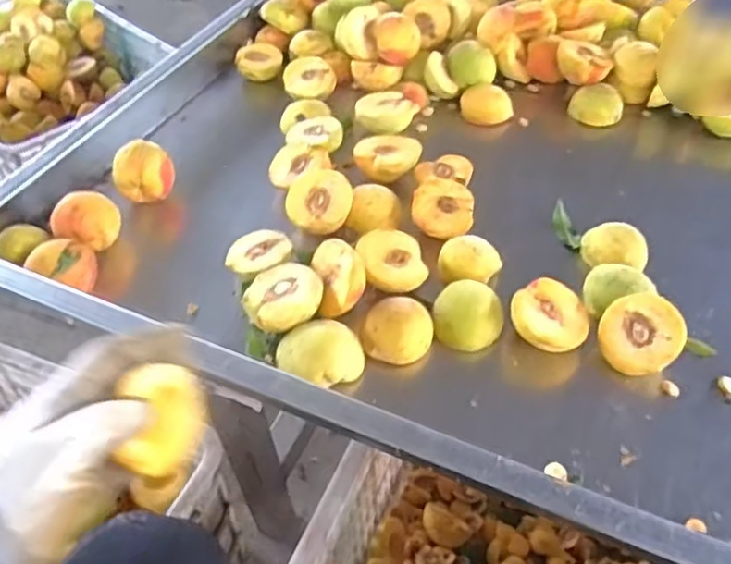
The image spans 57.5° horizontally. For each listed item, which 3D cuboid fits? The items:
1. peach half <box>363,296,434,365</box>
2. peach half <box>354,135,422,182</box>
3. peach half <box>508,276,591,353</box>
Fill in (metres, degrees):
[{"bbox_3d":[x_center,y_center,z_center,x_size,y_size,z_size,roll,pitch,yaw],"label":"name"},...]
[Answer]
[{"bbox_3d":[0.027,0.041,0.544,0.056,0.045,0.048,8,48,8],"label":"peach half"},{"bbox_3d":[0.023,-0.124,0.698,0.066,0.038,0.056,13,49,12],"label":"peach half"},{"bbox_3d":[0.148,0.034,0.543,0.059,0.038,0.068,5,48,4],"label":"peach half"}]

